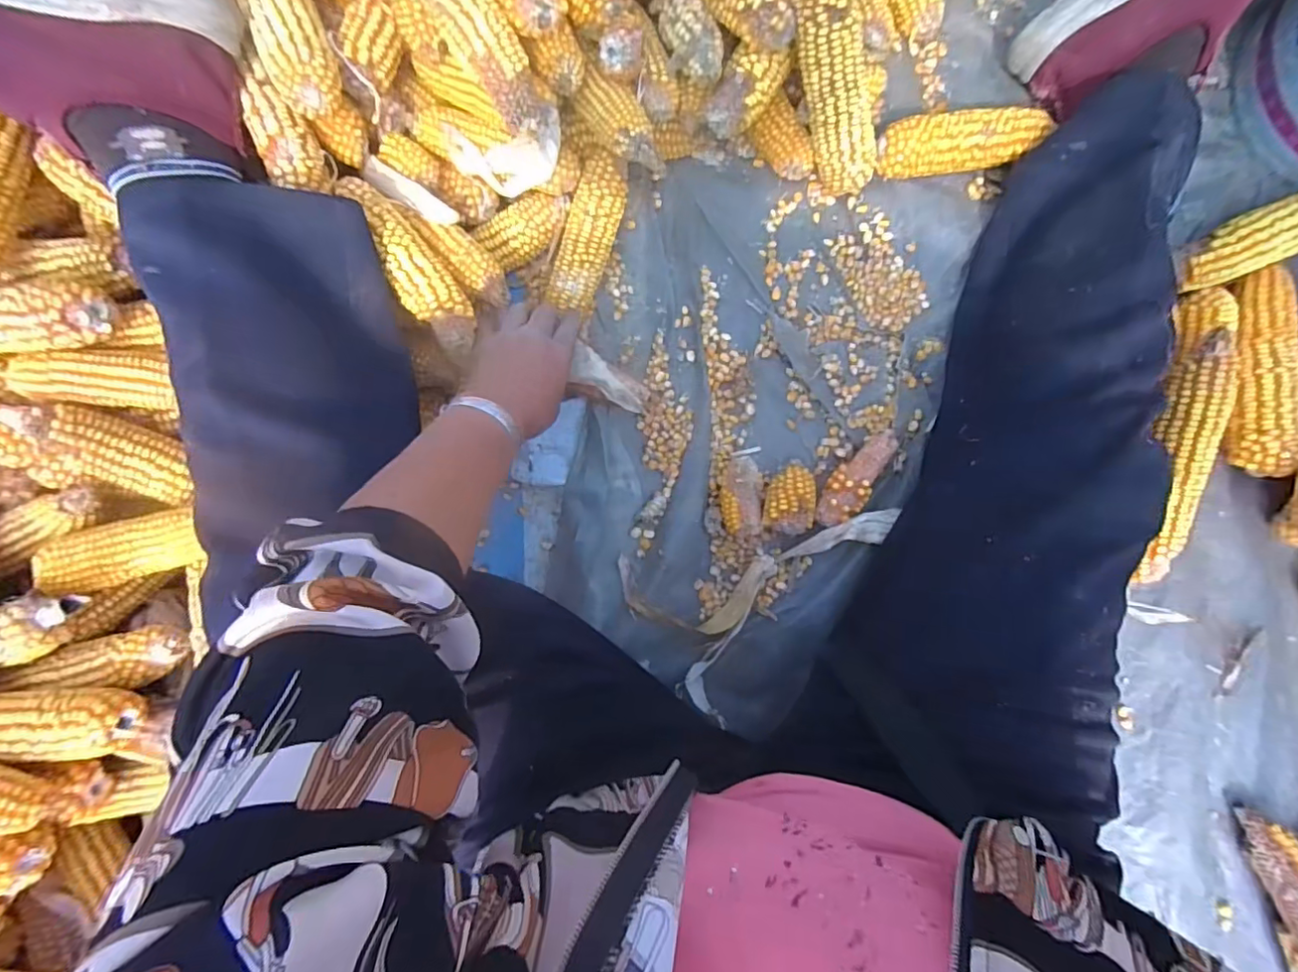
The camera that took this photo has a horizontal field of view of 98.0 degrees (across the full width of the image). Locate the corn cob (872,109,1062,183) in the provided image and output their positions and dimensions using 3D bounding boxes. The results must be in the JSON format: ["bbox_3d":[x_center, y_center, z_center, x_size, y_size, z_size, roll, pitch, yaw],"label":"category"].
[{"bbox_3d":[0.289,-0.319,0.527,0.160,0.054,0.048,-9,88,4],"label":"corn cob"}]

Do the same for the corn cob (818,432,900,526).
[{"bbox_3d":[0.195,-0.010,0.536,0.039,0.032,0.109,29,91,4],"label":"corn cob"}]

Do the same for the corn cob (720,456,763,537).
[{"bbox_3d":[0.090,0.008,0.545,0.040,0.036,0.077,5,89,4],"label":"corn cob"}]

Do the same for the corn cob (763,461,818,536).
[{"bbox_3d":[0.135,0.012,0.538,0.047,0.040,0.064,10,90,4],"label":"corn cob"}]

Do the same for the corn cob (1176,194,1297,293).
[{"bbox_3d":[0.540,-0.219,0.509,0.144,0.052,0.048,-24,87,3],"label":"corn cob"}]

